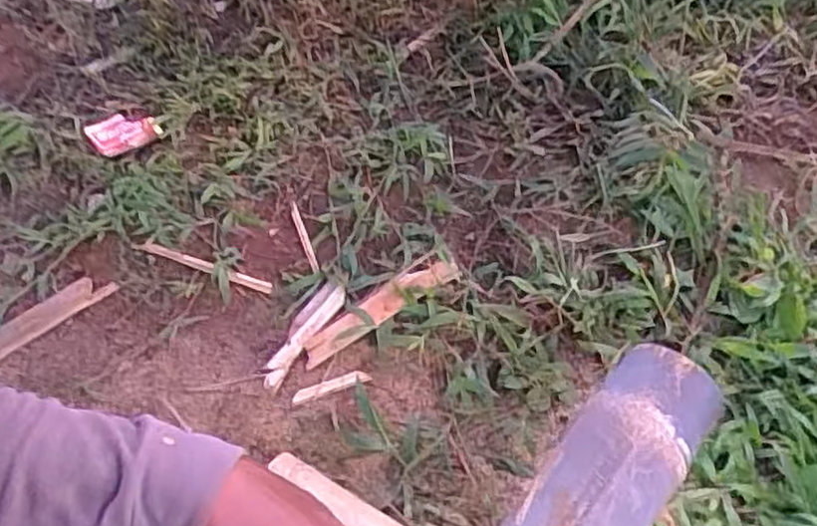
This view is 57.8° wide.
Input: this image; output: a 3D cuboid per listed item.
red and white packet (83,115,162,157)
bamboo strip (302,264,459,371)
[{"bbox_3d":[-0.384,-0.175,0.998,0.082,0.013,0.073,-33,57,-28],"label":"red and white packet"},{"bbox_3d":[-0.033,0.052,0.855,0.203,0.009,0.038,-32,63,-15],"label":"bamboo strip"}]

